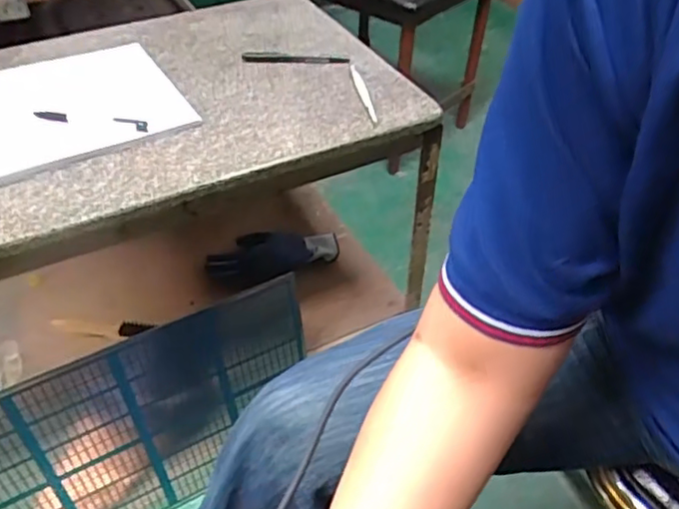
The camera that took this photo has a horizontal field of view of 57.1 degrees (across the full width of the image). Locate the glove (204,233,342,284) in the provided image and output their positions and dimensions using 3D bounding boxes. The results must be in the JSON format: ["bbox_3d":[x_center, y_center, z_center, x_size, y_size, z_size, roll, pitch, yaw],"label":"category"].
[{"bbox_3d":[-0.119,-0.006,1.073,0.216,0.033,0.107,-16,46,-16],"label":"glove"}]

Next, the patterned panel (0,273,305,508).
[{"bbox_3d":[-0.306,0.256,0.799,0.582,0.323,0.013,-23,41,-23],"label":"patterned panel"}]

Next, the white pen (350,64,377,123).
[{"bbox_3d":[0.029,-0.204,0.774,0.012,0.008,0.142,-4,42,-7],"label":"white pen"}]

